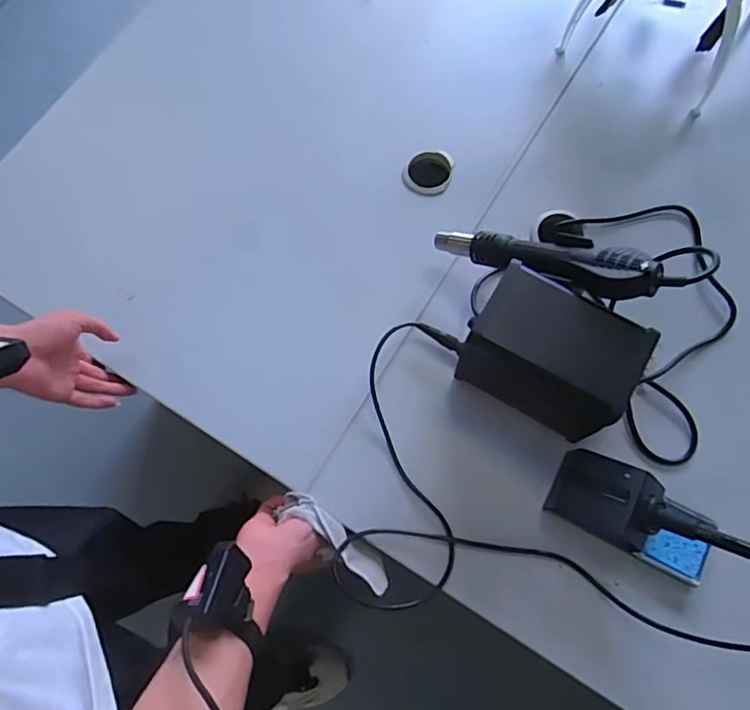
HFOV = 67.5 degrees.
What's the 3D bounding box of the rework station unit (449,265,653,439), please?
[{"bbox_3d":[0.174,0.003,0.577,0.152,0.143,0.093,30,75,10],"label":"rework station unit"}]

